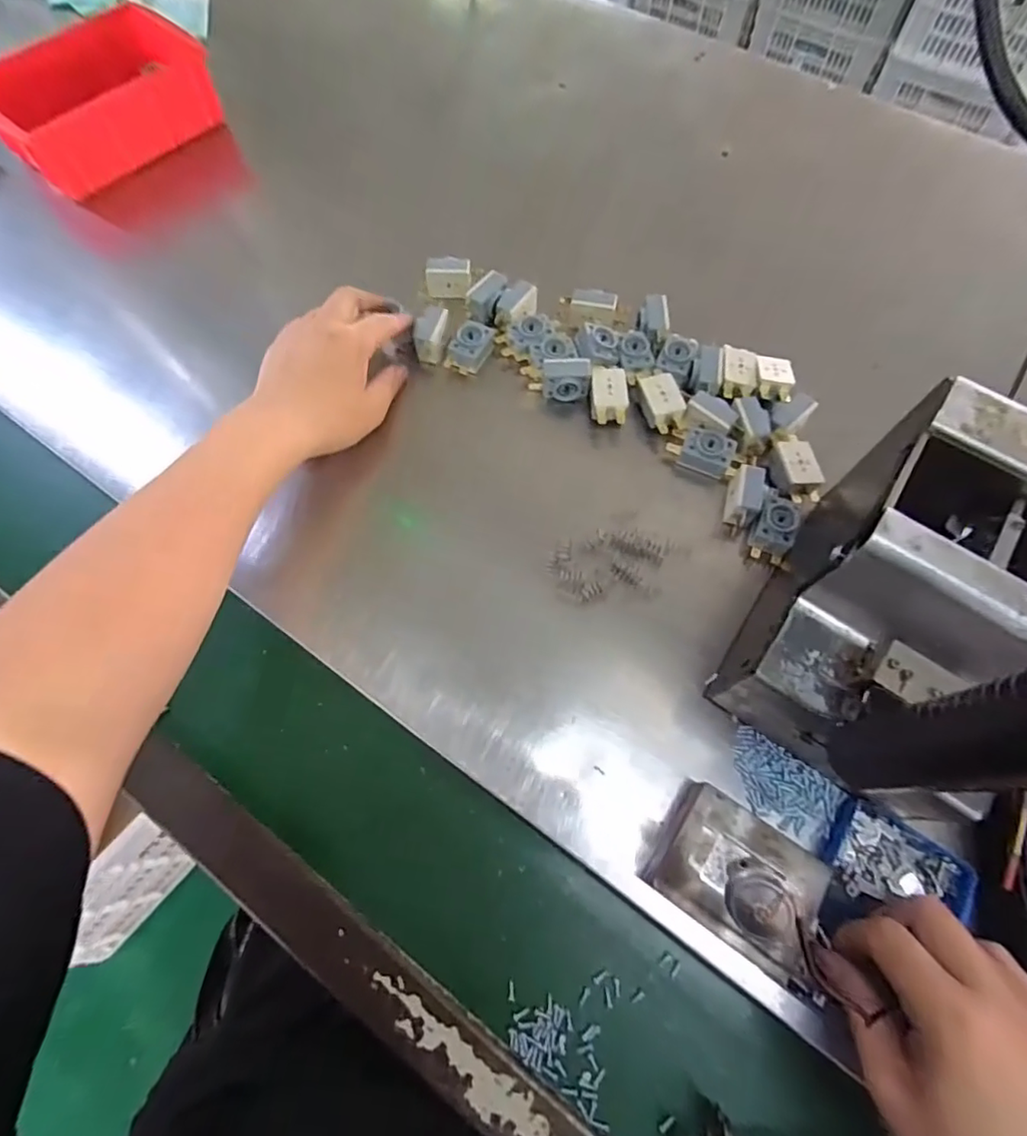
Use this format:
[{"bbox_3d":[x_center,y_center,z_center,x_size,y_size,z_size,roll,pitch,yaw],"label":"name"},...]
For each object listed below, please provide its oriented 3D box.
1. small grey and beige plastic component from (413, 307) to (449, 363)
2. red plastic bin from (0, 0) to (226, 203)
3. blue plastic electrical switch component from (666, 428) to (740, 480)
[{"bbox_3d":[-0.068,-0.193,0.469,0.023,0.030,0.033,8,69,4],"label":"small grey and beige plastic component"},{"bbox_3d":[-0.400,-0.453,0.556,0.123,0.061,0.189,42,75,16],"label":"red plastic bin"},{"bbox_3d":[0.146,-0.088,0.431,0.052,0.019,0.027,24,71,10],"label":"blue plastic electrical switch component"}]

